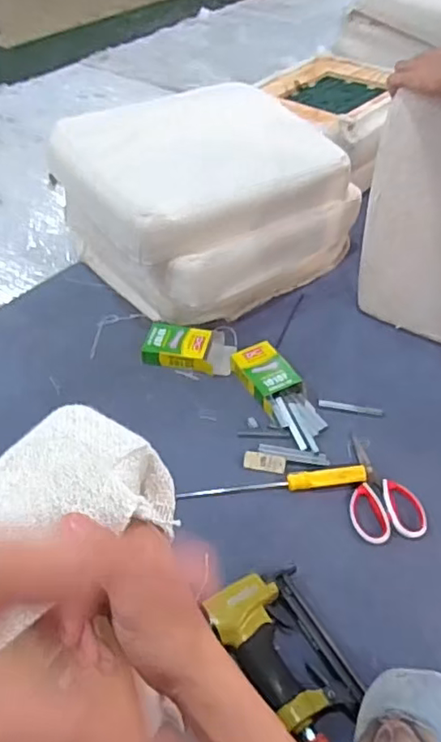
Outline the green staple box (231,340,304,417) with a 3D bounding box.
[{"bbox_3d":[0.081,0.004,1.017,0.087,0.033,0.117,-26,52,-23],"label":"green staple box"}]

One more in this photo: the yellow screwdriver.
[{"bbox_3d":[0.075,0.161,0.872,0.270,0.019,0.028,-5,46,-5],"label":"yellow screwdriver"}]

